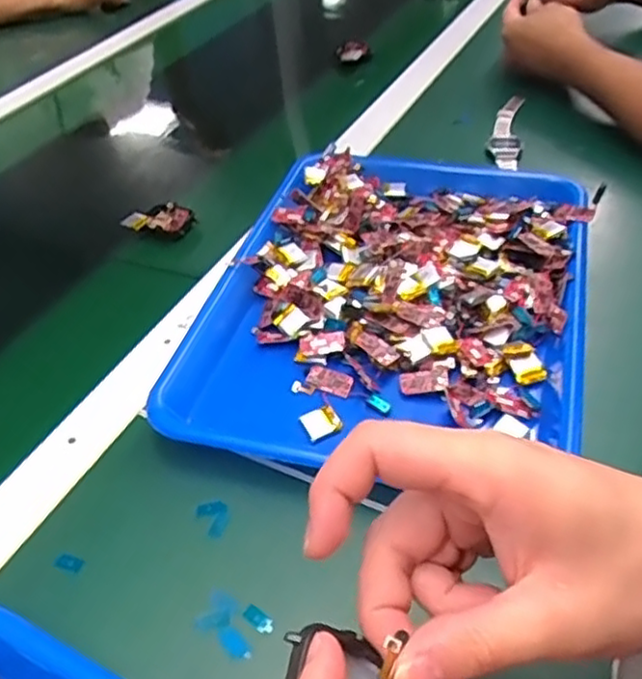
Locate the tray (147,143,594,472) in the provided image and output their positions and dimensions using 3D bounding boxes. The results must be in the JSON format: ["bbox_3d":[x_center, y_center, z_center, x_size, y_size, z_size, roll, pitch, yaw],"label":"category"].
[{"bbox_3d":[0.057,-0.034,0.490,0.250,0.036,0.328,11,46,15],"label":"tray"}]

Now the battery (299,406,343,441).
[{"bbox_3d":[0.000,0.050,0.418,0.022,0.004,0.020,-24,47,-19],"label":"battery"}]

